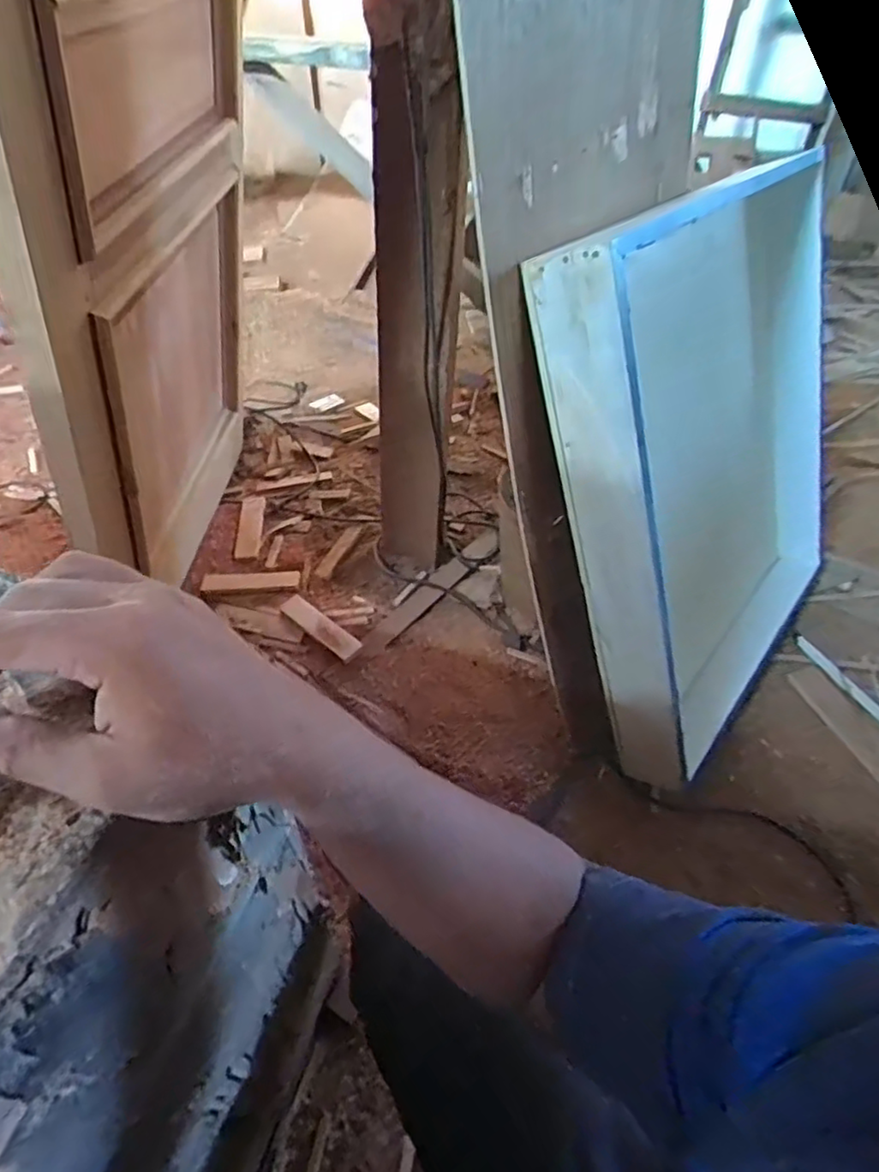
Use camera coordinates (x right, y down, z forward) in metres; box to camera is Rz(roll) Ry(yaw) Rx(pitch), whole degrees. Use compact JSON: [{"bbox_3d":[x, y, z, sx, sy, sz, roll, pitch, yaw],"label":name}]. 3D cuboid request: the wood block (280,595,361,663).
[{"bbox_3d":[-0.229,0.076,1.197,0.196,0.017,0.050,34,72,28],"label":"wood block"}]

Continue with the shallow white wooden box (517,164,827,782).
[{"bbox_3d":[0.443,-0.237,0.972,0.110,0.637,0.798,9,35,41],"label":"shallow white wooden box"}]

